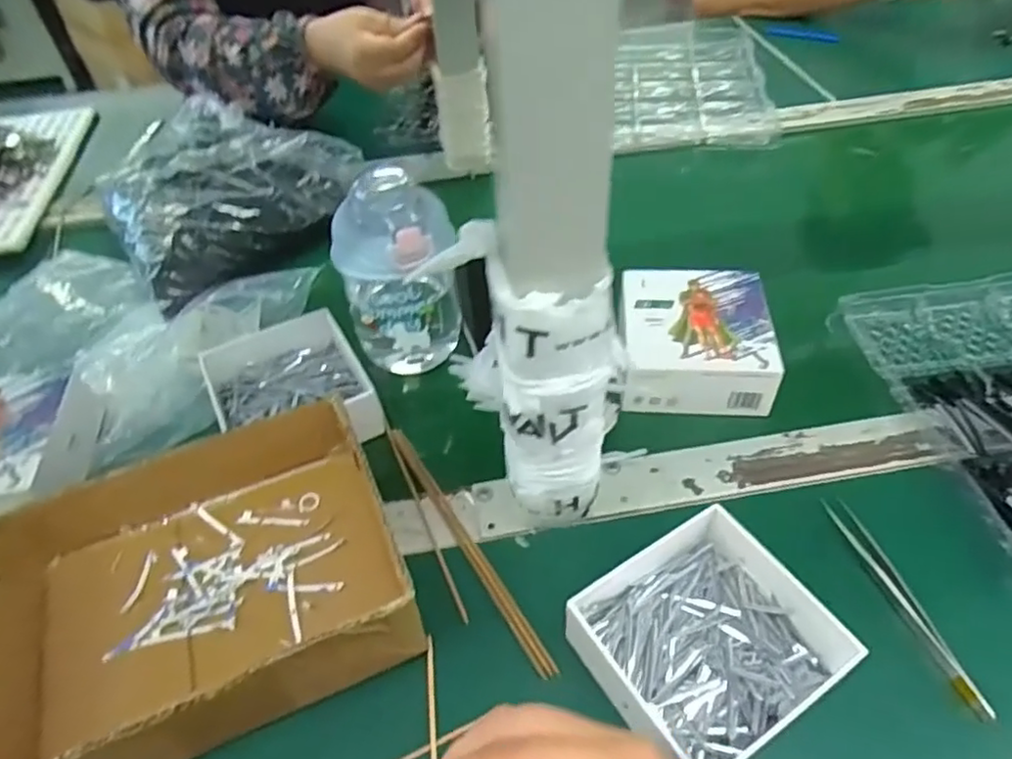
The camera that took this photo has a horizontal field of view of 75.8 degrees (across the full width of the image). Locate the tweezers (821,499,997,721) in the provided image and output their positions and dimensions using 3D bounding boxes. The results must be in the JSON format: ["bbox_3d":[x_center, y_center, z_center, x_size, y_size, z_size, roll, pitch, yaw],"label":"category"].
[{"bbox_3d":[0.220,0.121,0.359,0.014,0.007,0.125,-14,48,-8],"label":"tweezers"}]

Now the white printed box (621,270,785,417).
[{"bbox_3d":[0.139,-0.031,0.482,0.102,0.045,0.108,2,48,7],"label":"white printed box"}]

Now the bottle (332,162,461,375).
[{"bbox_3d":[-0.075,-0.074,0.457,0.077,0.124,0.073,-15,48,-9],"label":"bottle"}]

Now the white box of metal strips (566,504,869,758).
[{"bbox_3d":[0.098,0.133,0.328,0.109,0.037,0.101,-26,51,-18],"label":"white box of metal strips"}]

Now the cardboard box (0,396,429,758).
[{"bbox_3d":[-0.168,0.110,0.359,0.206,0.058,0.169,-21,49,-14],"label":"cardboard box"}]

